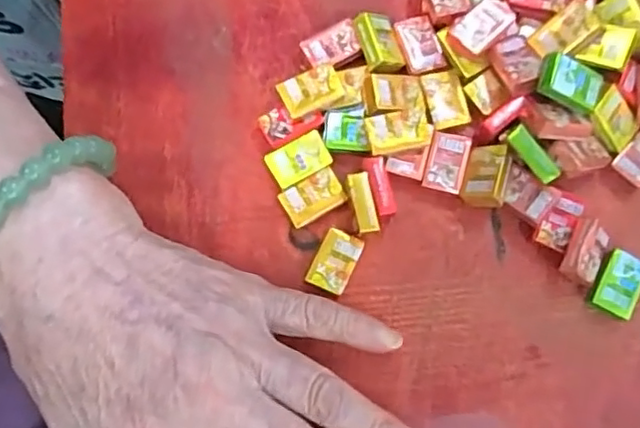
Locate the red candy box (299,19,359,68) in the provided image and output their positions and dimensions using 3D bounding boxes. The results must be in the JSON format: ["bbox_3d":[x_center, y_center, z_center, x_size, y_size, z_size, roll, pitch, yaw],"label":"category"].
[{"bbox_3d":[0.005,-0.074,0.278,0.024,0.009,0.016,-29,80,-6],"label":"red candy box"}]

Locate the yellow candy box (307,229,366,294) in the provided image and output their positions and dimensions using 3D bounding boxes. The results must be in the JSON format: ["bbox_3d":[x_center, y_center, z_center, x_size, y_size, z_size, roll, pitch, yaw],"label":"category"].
[{"bbox_3d":[0.006,0.020,0.258,0.016,0.006,0.024,25,79,5],"label":"yellow candy box"}]

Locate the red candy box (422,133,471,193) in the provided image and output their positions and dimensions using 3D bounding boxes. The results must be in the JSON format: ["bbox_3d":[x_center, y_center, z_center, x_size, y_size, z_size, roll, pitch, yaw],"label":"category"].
[{"bbox_3d":[0.054,-0.022,0.265,0.017,0.004,0.025,16,79,3],"label":"red candy box"}]

